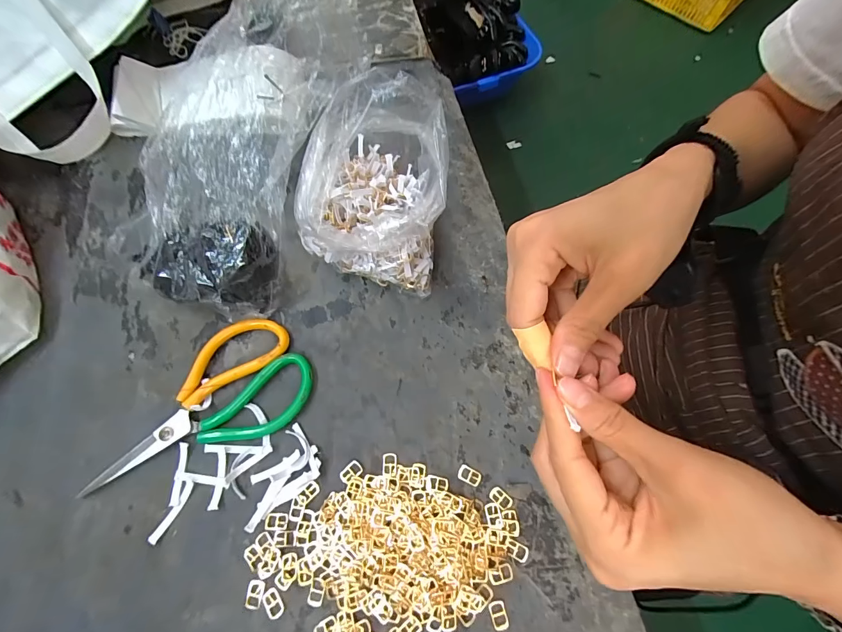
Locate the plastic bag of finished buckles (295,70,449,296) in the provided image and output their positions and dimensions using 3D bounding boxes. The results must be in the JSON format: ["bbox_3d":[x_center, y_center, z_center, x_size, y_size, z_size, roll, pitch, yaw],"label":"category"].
[{"bbox_3d":[-0.040,-0.113,0.333,0.122,0.121,0.143,6,68,0],"label":"plastic bag of finished buckles"}]

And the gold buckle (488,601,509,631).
[{"bbox_3d":[0.058,0.220,0.269,0.012,0.004,0.018,-13,70,-7],"label":"gold buckle"}]

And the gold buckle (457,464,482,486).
[{"bbox_3d":[0.040,0.131,0.302,0.019,0.004,0.012,23,69,7],"label":"gold buckle"}]

